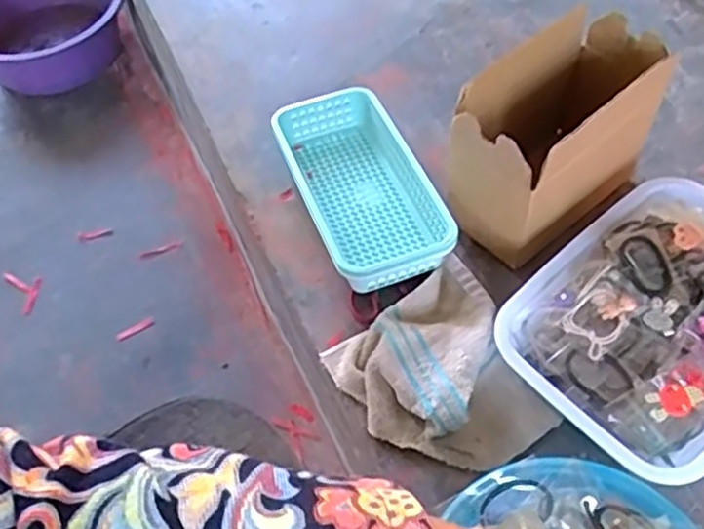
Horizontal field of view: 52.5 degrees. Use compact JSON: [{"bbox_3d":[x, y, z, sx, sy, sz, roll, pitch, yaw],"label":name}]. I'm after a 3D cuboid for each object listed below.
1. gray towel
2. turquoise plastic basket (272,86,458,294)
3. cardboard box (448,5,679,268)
[{"bbox_3d":[0.088,0.098,0.675,0.174,0.056,0.188,-28,59,-16],"label":"gray towel"},{"bbox_3d":[0.010,-0.090,0.795,0.143,0.066,0.259,-16,57,-9],"label":"turquoise plastic basket"},{"bbox_3d":[0.199,-0.119,0.729,0.210,0.186,0.115,-39,63,-22],"label":"cardboard box"}]

